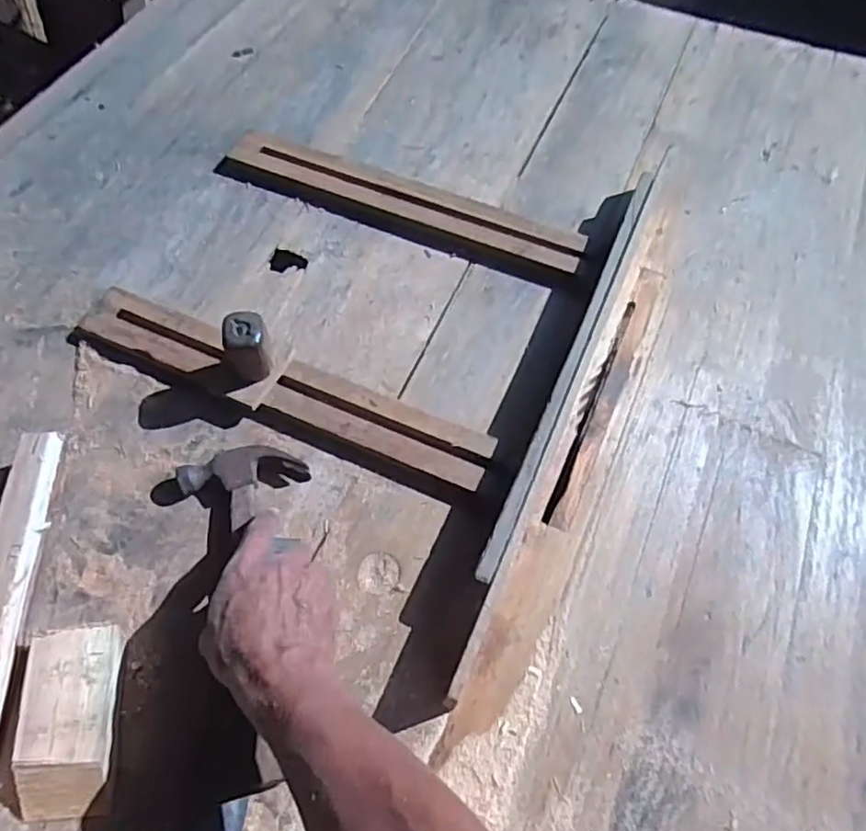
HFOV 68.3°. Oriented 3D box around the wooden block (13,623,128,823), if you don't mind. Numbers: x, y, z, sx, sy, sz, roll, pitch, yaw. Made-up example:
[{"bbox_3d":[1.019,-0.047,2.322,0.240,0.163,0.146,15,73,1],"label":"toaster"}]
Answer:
[{"bbox_3d":[-0.258,0.217,0.457,0.060,0.035,0.120,-5,61,-3],"label":"wooden block"}]

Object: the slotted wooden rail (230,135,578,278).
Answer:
[{"bbox_3d":[-0.032,-0.245,0.720,0.413,0.021,0.061,22,63,11],"label":"slotted wooden rail"}]

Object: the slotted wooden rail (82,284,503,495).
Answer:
[{"bbox_3d":[-0.144,-0.031,0.597,0.413,0.031,0.060,21,62,11],"label":"slotted wooden rail"}]

